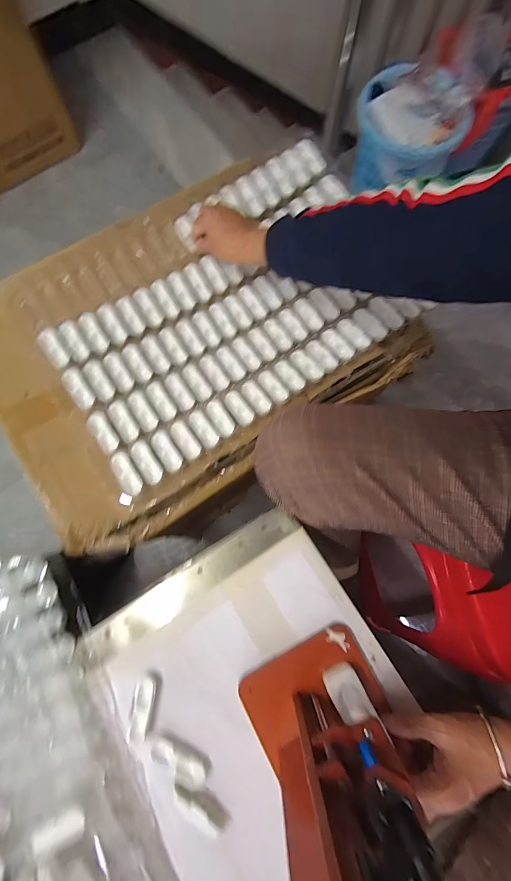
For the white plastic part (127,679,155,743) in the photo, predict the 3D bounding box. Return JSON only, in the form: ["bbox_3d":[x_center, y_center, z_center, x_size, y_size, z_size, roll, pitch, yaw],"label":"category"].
[{"bbox_3d":[-0.124,0.296,0.374,0.023,0.009,0.062,8,80,1],"label":"white plastic part"}]

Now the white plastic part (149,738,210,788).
[{"bbox_3d":[-0.081,0.344,0.368,0.065,0.011,0.023,28,81,4],"label":"white plastic part"}]

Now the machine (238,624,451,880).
[{"bbox_3d":[0.069,0.267,0.268,0.134,0.303,0.100,-12,85,-4],"label":"machine"}]

